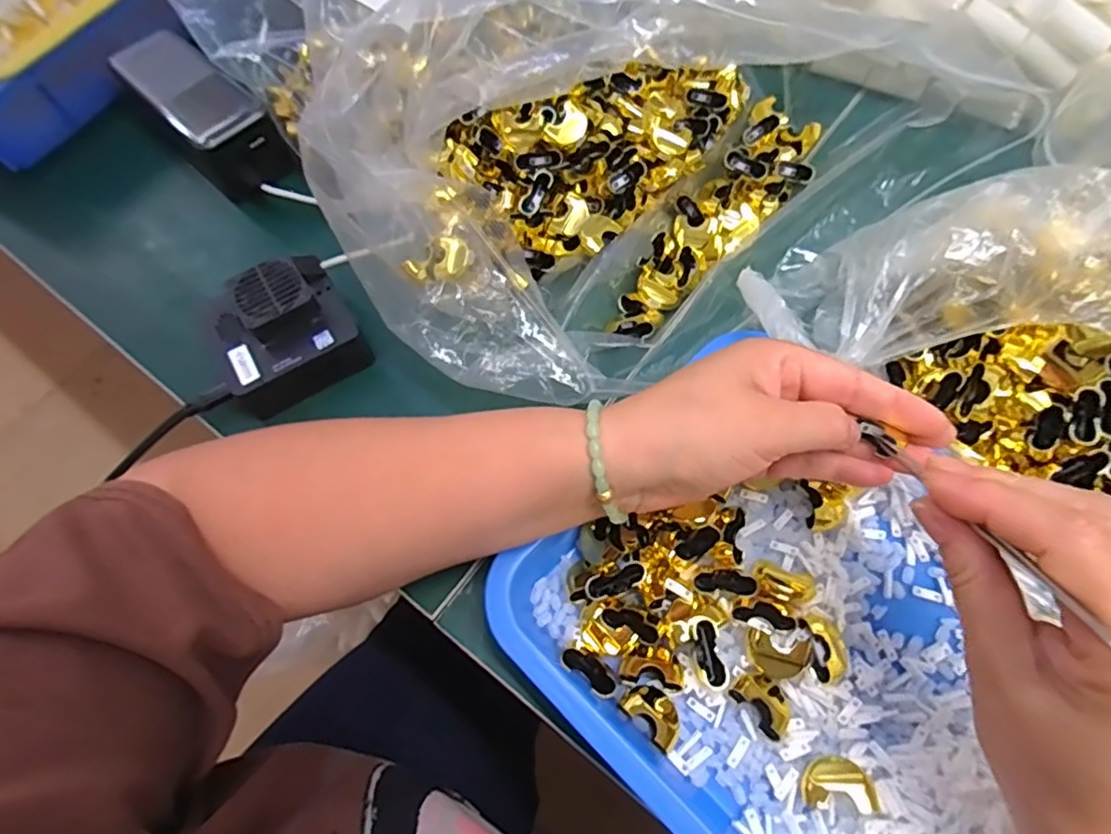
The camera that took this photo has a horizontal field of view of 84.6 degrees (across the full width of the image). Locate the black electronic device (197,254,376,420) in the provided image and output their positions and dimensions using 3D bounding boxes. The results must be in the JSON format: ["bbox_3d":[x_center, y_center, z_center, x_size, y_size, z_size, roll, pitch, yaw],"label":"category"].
[{"bbox_3d":[-0.161,-0.046,0.363,0.081,0.049,0.070,-27,69,-10],"label":"black electronic device"}]

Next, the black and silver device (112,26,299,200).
[{"bbox_3d":[-0.252,-0.217,0.436,0.059,0.047,0.143,-42,72,-16],"label":"black and silver device"}]

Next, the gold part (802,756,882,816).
[{"bbox_3d":[0.125,0.161,0.266,0.029,0.012,0.020,2,66,2],"label":"gold part"}]

